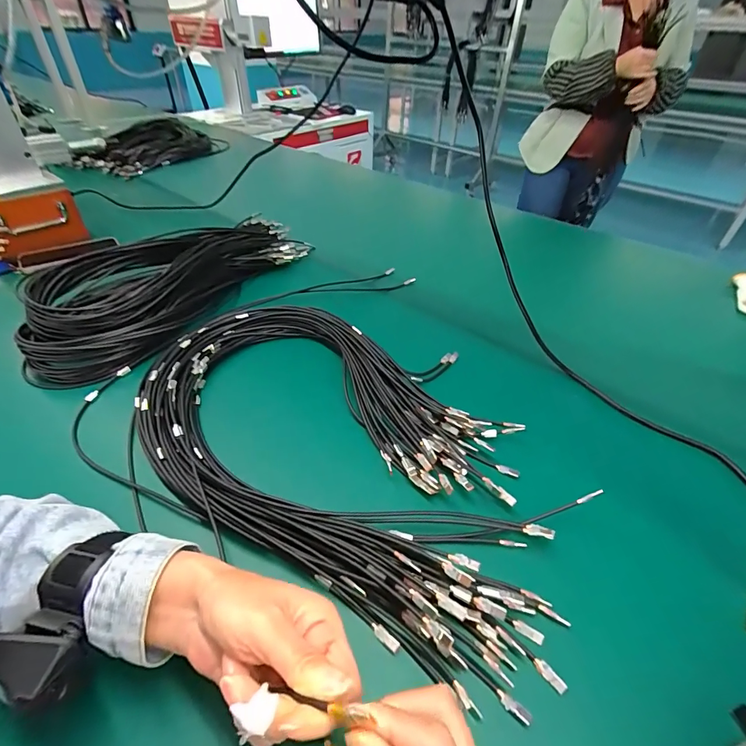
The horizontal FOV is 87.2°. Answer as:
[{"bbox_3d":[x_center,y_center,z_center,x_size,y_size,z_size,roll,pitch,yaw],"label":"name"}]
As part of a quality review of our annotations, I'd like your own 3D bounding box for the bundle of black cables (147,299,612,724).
[{"bbox_3d":[-0.034,0.057,0.443,0.518,0.062,0.323,21,44,23],"label":"bundle of black cables"}]

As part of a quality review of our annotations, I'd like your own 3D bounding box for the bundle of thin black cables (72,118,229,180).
[{"bbox_3d":[-0.713,-0.766,1.318,0.325,0.070,0.529,0,40,0],"label":"bundle of thin black cables"}]

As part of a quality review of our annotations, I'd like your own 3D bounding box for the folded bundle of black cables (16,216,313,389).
[{"bbox_3d":[-0.316,-0.170,0.649,0.213,0.066,0.507,22,46,21],"label":"folded bundle of black cables"}]

